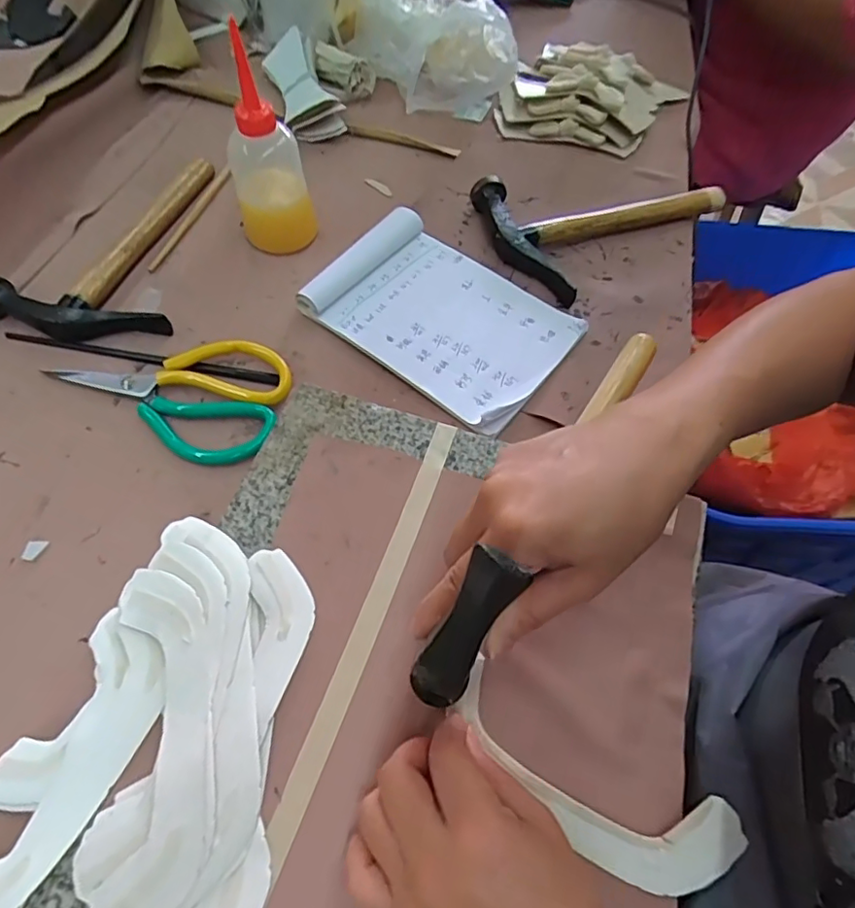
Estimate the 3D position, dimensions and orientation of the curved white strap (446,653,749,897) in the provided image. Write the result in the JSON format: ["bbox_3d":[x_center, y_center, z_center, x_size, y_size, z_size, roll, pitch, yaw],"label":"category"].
[{"bbox_3d":[0.080,0.169,0.286,0.149,0.014,0.053,26,63,16],"label":"curved white strap"}]

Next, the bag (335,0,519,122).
[{"bbox_3d":[-0.016,-0.483,0.638,0.131,0.079,0.243,-22,64,-14],"label":"bag"}]

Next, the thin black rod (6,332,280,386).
[{"bbox_3d":[-0.228,-0.077,0.446,0.226,0.008,0.013,10,61,3],"label":"thin black rod"}]

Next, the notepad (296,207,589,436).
[{"bbox_3d":[0.013,-0.118,0.466,0.204,0.024,0.137,36,65,16],"label":"notepad"}]

